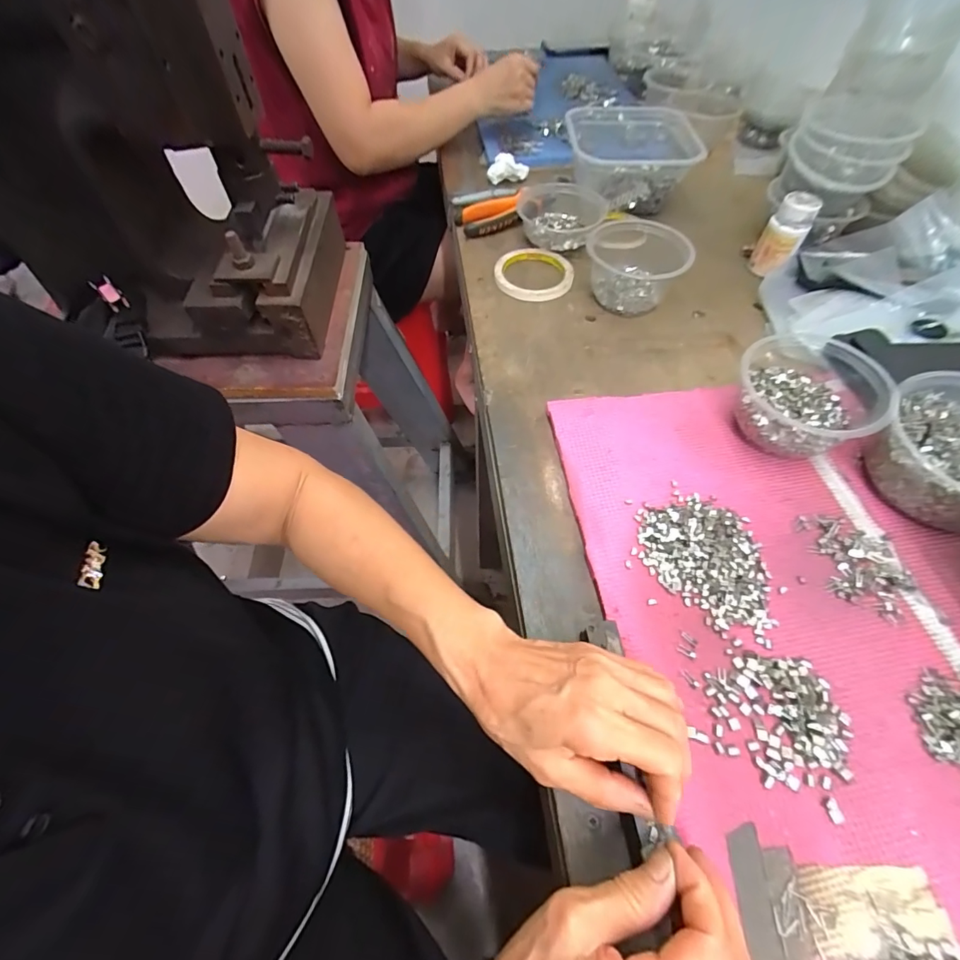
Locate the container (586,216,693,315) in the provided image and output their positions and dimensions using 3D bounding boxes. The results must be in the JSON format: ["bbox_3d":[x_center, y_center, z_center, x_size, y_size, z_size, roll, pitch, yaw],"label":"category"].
[{"bbox_3d":[0.184,-0.256,0.530,0.111,0.058,0.131,5,58,6],"label":"container"}]

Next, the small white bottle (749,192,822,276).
[{"bbox_3d":[0.366,-0.294,0.540,0.046,0.082,0.043,26,62,17],"label":"small white bottle"}]

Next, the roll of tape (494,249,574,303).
[{"bbox_3d":[0.068,-0.262,0.564,0.097,0.013,0.096,-1,57,2],"label":"roll of tape"}]

